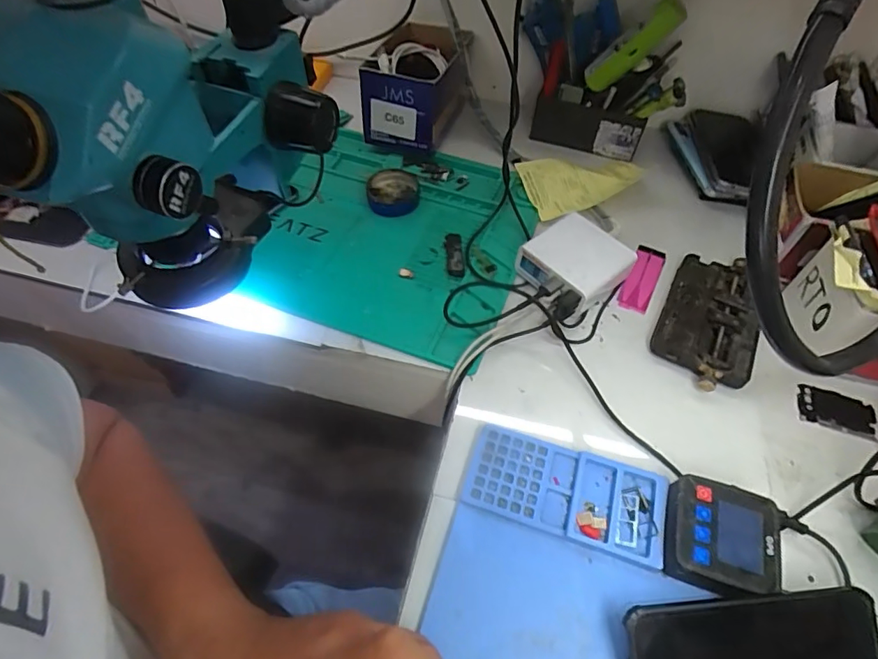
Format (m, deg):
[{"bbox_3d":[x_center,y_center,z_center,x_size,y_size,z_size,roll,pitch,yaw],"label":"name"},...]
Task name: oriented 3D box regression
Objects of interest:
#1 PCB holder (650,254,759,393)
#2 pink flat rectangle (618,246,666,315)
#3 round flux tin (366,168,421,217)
[{"bbox_3d":[0.271,-0.009,0.499,0.086,0.025,0.165,24,56,18],"label":"PCB holder"},{"bbox_3d":[0.221,-0.057,0.542,0.032,0.007,0.102,28,55,11],"label":"pink flat rectangle"},{"bbox_3d":[-0.054,-0.164,0.596,0.062,0.017,0.064,-5,52,-3],"label":"round flux tin"}]

